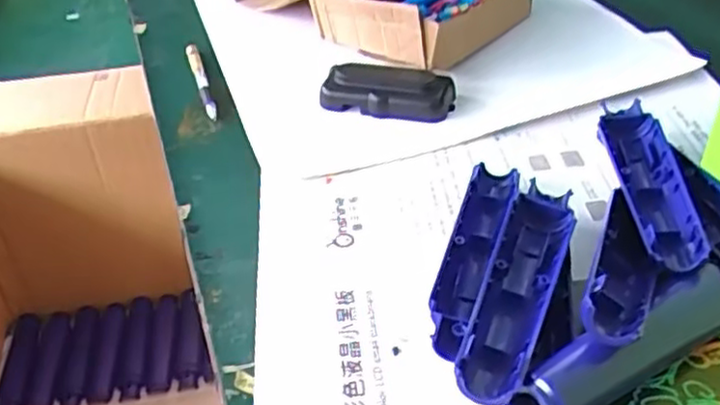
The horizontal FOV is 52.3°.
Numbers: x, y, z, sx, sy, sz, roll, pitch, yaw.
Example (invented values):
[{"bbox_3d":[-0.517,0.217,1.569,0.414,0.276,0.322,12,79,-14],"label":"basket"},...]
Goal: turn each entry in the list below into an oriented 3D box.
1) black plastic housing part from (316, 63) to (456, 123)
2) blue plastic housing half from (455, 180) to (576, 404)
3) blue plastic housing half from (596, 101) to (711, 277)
[{"bbox_3d":[0.023,-0.094,0.614,0.107,0.028,0.050,9,40,15],"label":"black plastic housing part"},{"bbox_3d":[0.090,0.053,0.416,0.034,0.037,0.168,13,41,19],"label":"blue plastic housing half"},{"bbox_3d":[0.188,-0.019,0.478,0.040,0.014,0.169,0,38,4],"label":"blue plastic housing half"}]

